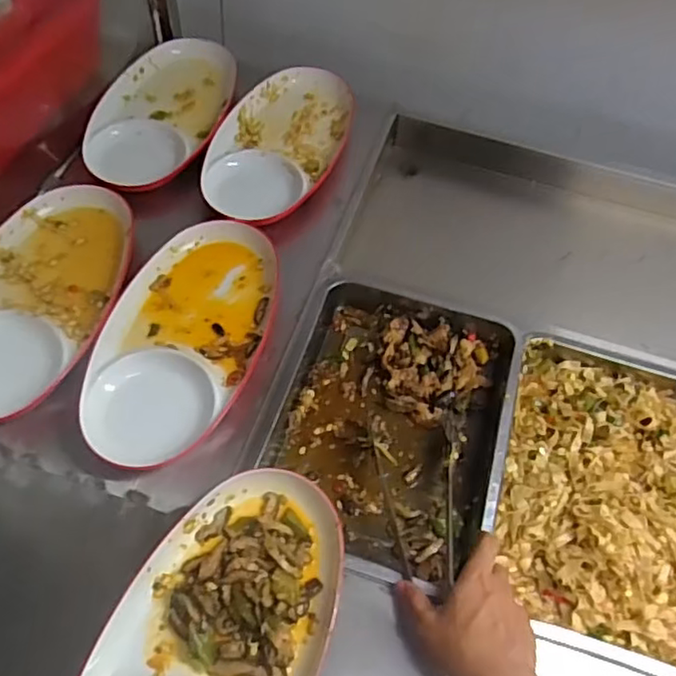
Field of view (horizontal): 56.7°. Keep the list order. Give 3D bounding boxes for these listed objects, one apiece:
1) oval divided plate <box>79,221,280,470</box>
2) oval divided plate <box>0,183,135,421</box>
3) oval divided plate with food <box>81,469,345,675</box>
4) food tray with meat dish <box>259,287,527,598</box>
[{"bbox_3d":[-0.176,-0.010,0.735,0.179,0.036,0.331,9,56,3],"label":"oval divided plate"},{"bbox_3d":[-0.362,-0.059,0.759,0.178,0.035,0.340,9,56,2],"label":"oval divided plate"},{"bbox_3d":[-0.106,0.269,0.532,0.172,0.041,0.334,17,56,8],"label":"oval divided plate with food"},{"bbox_3d":[0.064,0.091,0.734,0.252,0.046,0.373,15,56,7],"label":"food tray with meat dish"}]

